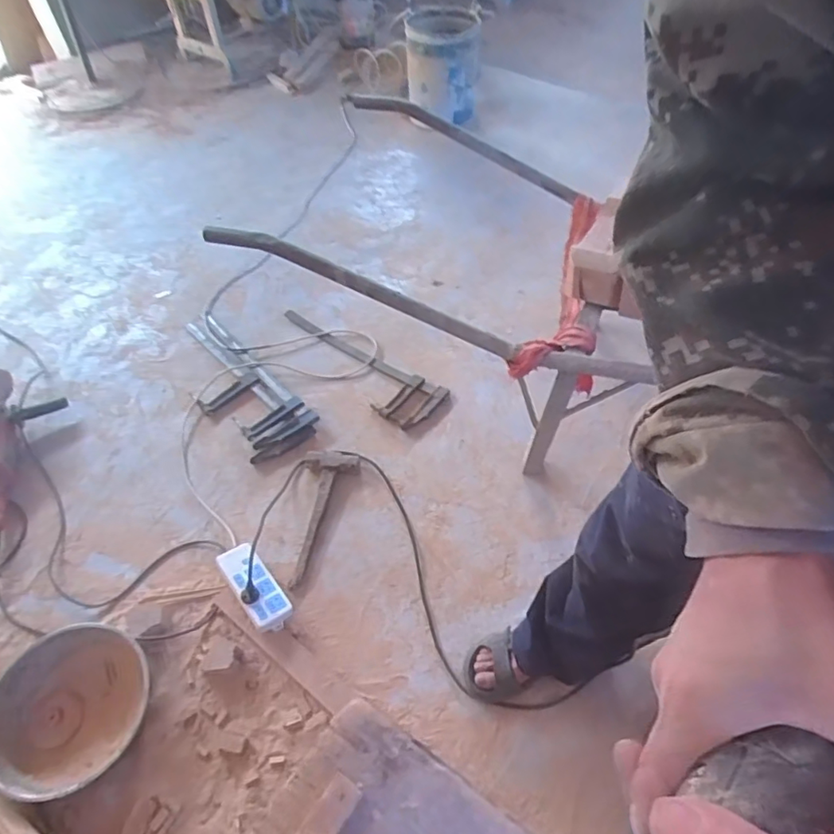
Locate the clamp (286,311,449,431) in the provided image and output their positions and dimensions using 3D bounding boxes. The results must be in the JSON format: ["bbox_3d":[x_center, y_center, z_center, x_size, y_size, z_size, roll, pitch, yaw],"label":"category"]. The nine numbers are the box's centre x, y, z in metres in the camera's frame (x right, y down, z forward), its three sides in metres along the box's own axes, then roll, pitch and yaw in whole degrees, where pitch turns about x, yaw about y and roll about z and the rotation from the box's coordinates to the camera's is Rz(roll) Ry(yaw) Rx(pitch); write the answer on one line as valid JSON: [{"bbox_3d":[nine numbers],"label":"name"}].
[{"bbox_3d":[-0.176,-0.144,1.547,0.539,0.027,0.169,32,59,20],"label":"clamp"}]

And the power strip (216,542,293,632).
[{"bbox_3d":[-0.331,0.342,1.135,0.079,0.058,0.195,-33,58,-21],"label":"power strip"}]

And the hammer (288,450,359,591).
[{"bbox_3d":[-0.206,0.215,1.263,0.130,0.035,0.346,1,54,-1],"label":"hammer"}]

